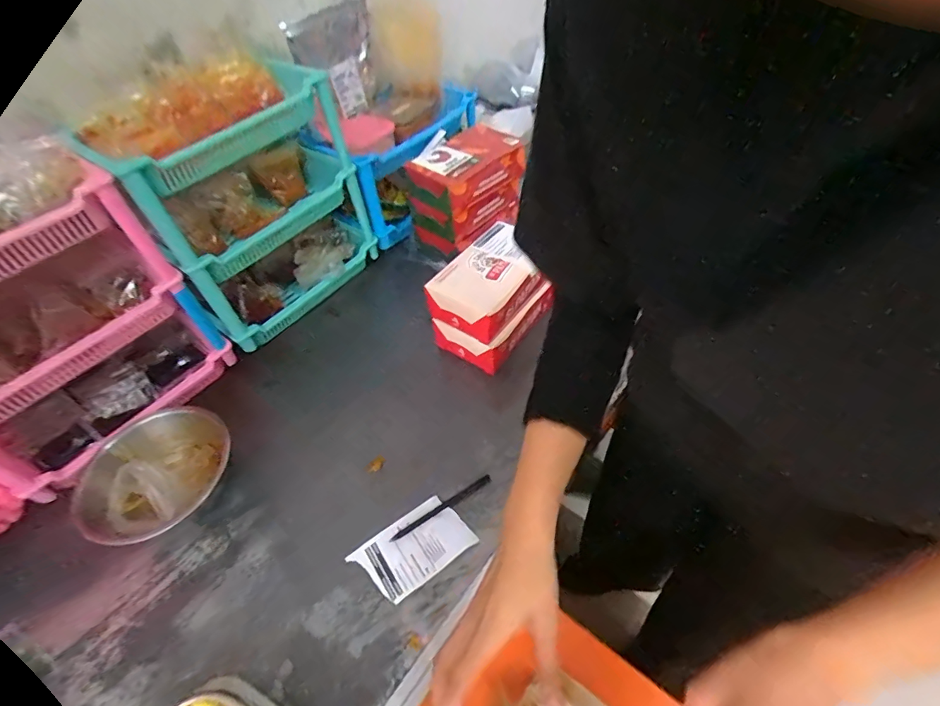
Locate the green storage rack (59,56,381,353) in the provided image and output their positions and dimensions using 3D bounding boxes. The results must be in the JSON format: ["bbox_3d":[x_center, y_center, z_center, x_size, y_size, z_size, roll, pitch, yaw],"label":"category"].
[{"bbox_3d":[-0.310,-0.224,0.712,0.151,0.313,0.326,28,58,26],"label":"green storage rack"}]

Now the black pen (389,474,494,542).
[{"bbox_3d":[-0.034,0.187,0.559,0.135,0.009,0.011,-28,53,-16],"label":"black pen"}]

